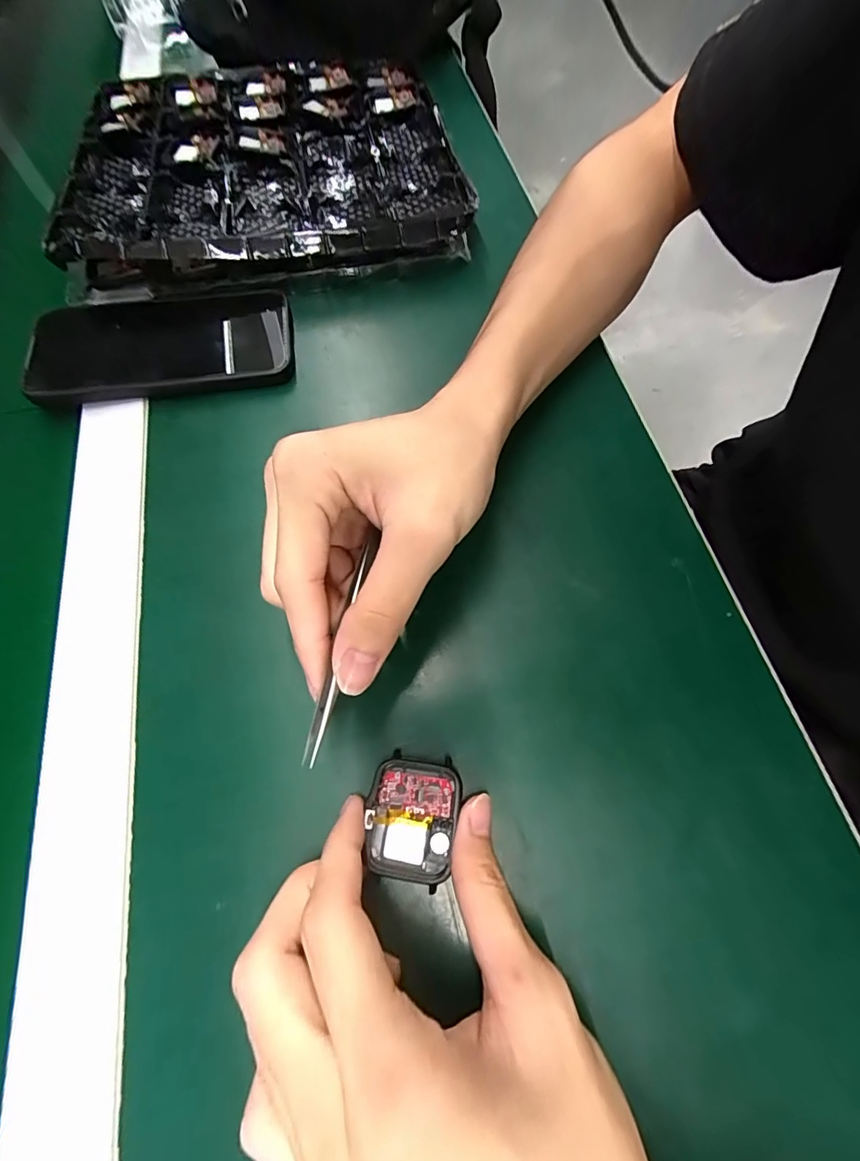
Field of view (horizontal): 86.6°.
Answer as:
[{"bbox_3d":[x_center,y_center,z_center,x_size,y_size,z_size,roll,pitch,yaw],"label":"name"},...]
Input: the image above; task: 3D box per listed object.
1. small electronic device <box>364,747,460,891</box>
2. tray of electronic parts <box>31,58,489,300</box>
[{"bbox_3d":[-0.008,0.097,0.188,0.036,0.005,0.045,9,68,4],"label":"small electronic device"},{"bbox_3d":[-0.128,-0.329,0.348,0.281,0.027,0.253,-11,67,-2],"label":"tray of electronic parts"}]

